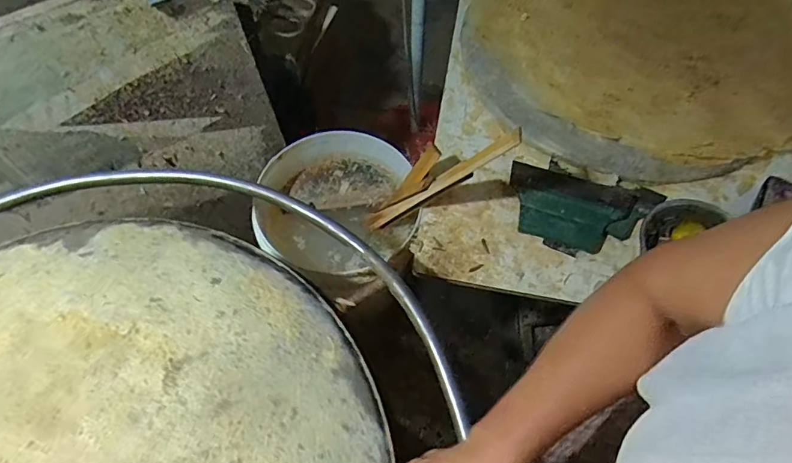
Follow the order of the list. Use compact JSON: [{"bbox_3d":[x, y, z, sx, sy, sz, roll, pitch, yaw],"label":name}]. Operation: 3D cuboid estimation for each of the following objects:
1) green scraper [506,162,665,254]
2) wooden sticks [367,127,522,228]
[{"bbox_3d":[0.308,-0.038,0.802,0.239,0.016,0.135,15,64,8],"label":"green scraper"},{"bbox_3d":[0.069,-0.099,0.775,0.029,0.339,0.102,27,59,-31],"label":"wooden sticks"}]

